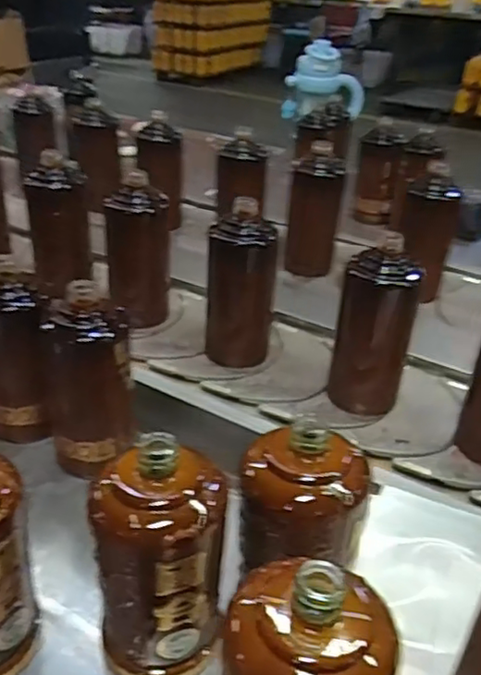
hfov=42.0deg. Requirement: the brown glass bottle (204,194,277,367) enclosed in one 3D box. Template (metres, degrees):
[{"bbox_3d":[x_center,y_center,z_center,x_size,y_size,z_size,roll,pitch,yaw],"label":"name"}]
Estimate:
[{"bbox_3d":[0.001,-0.060,0.733,0.079,0.178,0.071,3,32,2],"label":"brown glass bottle"}]

